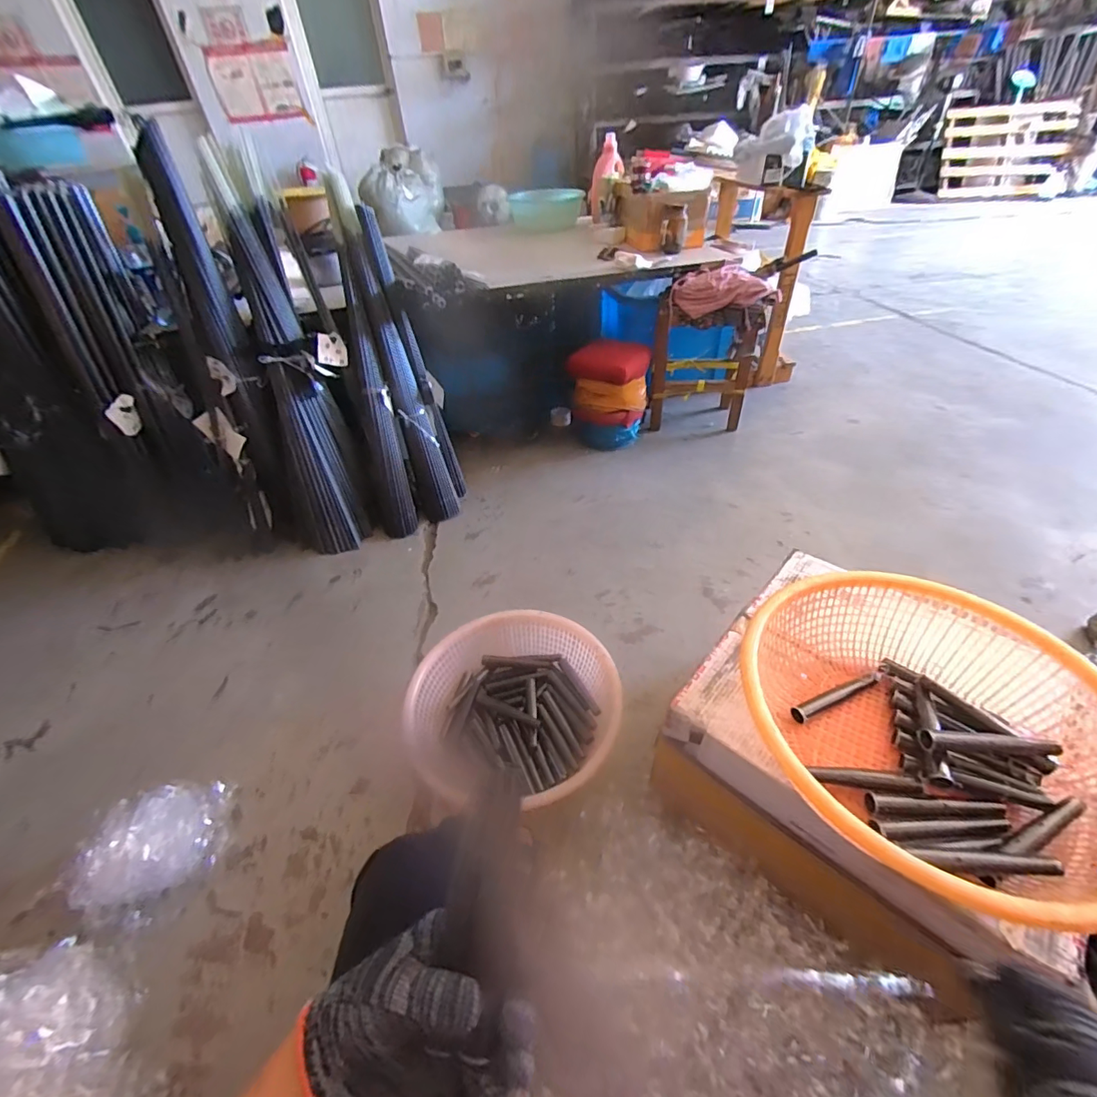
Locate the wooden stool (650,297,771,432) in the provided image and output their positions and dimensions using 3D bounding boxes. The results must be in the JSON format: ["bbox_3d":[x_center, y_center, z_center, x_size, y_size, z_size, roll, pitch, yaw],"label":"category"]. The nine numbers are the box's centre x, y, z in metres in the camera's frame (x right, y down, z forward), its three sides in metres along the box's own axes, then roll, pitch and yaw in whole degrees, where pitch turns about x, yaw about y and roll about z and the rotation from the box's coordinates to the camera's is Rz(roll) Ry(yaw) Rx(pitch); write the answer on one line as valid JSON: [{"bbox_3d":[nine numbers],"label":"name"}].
[{"bbox_3d":[0.555,-0.667,1.748,0.338,0.455,0.232,7,43,12],"label":"wooden stool"}]

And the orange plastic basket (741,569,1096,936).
[{"bbox_3d":[0.449,0.212,0.588,0.398,0.129,0.384,31,53,33],"label":"orange plastic basket"}]

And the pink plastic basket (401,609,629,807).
[{"bbox_3d":[-0.061,0.315,0.955,0.398,0.118,0.382,7,44,14],"label":"pink plastic basket"}]

